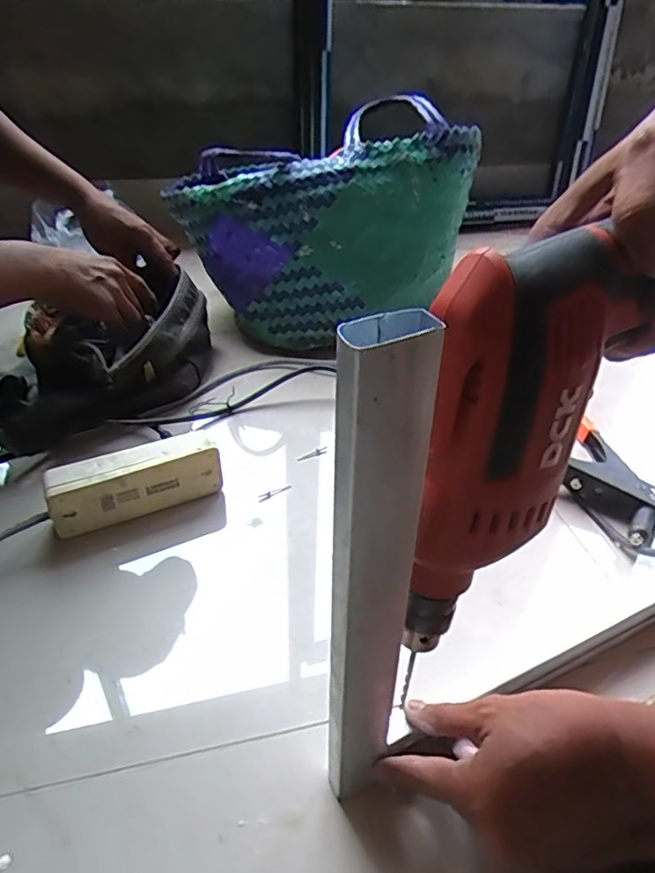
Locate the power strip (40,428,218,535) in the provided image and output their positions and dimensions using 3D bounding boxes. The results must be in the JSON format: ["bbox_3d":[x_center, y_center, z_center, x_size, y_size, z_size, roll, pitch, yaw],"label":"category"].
[{"bbox_3d":[-0.183,0.044,0.564,0.155,0.060,0.034,-16,41,-22],"label":"power strip"}]

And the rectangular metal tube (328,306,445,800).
[{"bbox_3d":[0.020,0.085,0.284,0.040,0.301,0.019,-12,37,-17],"label":"rectangular metal tube"}]

